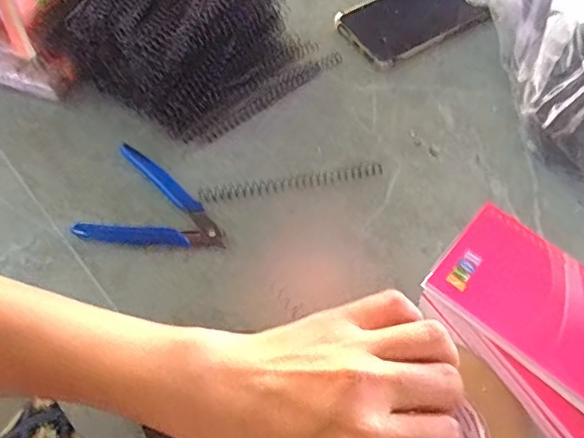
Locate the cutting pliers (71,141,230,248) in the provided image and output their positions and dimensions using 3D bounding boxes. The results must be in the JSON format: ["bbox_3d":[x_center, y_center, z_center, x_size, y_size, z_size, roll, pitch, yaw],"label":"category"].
[{"bbox_3d":[-0.105,-0.009,0.459,0.108,0.012,0.087,16,61,5],"label":"cutting pliers"}]

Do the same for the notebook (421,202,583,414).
[{"bbox_3d":[0.160,0.054,0.361,0.130,0.008,0.083,39,65,16],"label":"notebook"}]

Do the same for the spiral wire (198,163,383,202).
[{"bbox_3d":[0.001,-0.032,0.480,0.157,0.006,0.012,-10,62,-10],"label":"spiral wire"}]

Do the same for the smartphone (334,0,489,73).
[{"bbox_3d":[0.129,-0.213,0.586,0.162,0.011,0.077,-31,68,-19],"label":"smartphone"}]

